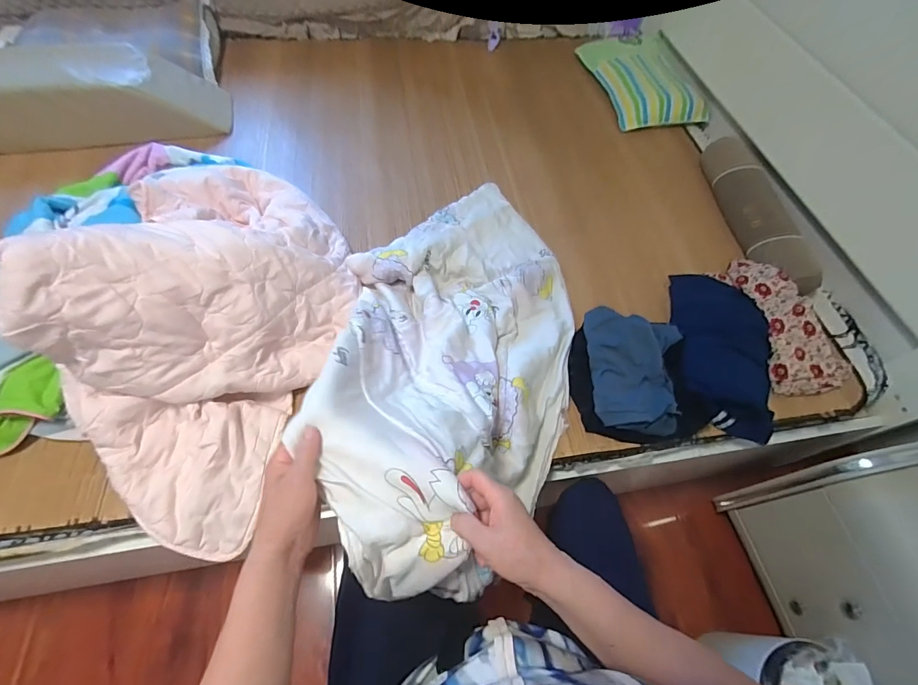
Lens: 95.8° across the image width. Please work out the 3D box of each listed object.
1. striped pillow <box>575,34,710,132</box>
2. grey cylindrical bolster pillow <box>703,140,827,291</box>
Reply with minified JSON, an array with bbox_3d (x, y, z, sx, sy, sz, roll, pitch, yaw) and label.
[{"bbox_3d":[0.599,-0.879,1.363,0.289,0.054,0.460,-8,61,-9],"label":"striped pillow"},{"bbox_3d":[0.759,-0.335,1.043,0.118,0.113,0.515,2,60,-3],"label":"grey cylindrical bolster pillow"}]

